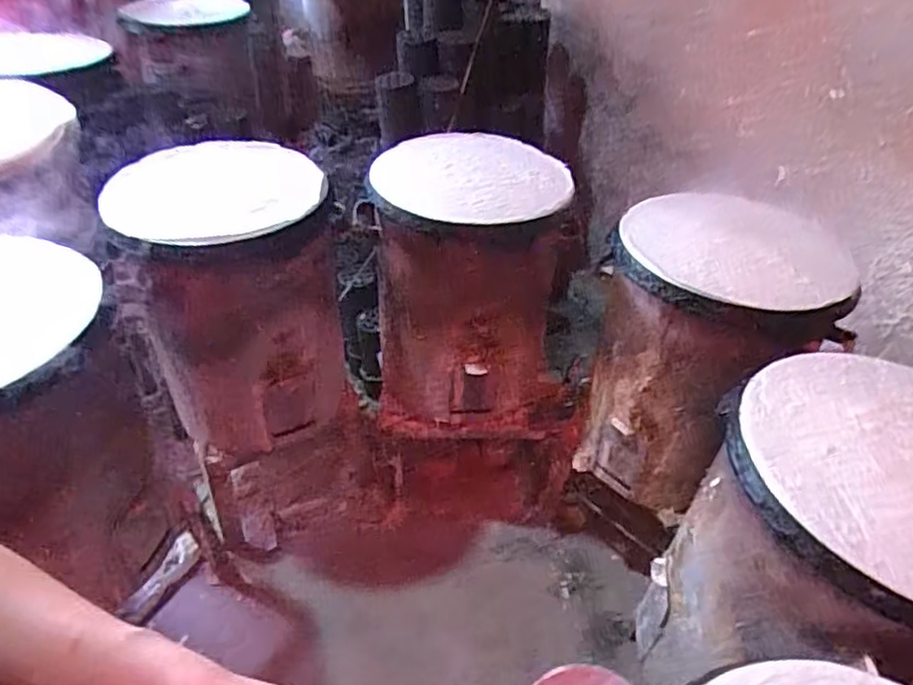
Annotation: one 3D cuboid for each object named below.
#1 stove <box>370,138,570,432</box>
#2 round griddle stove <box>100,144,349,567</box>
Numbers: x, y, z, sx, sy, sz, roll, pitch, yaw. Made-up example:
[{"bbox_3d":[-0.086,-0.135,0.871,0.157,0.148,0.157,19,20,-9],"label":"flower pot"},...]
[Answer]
[{"bbox_3d":[0.024,-0.105,1.339,0.376,0.526,0.361,0,40,-4],"label":"stove"},{"bbox_3d":[-0.447,-0.022,1.360,0.346,0.696,0.462,-20,46,-25],"label":"round griddle stove"}]

